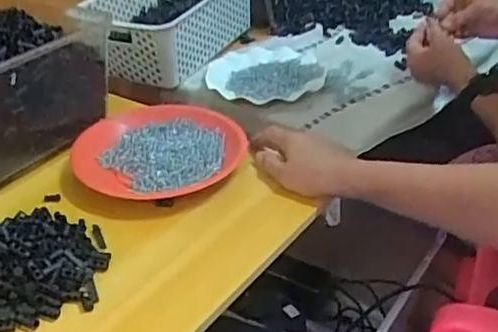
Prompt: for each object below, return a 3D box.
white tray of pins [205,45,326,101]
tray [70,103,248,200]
[{"bbox_3d":[0.025,-0.155,0.968,0.177,0.021,0.186,-4,33,0],"label":"white tray of pins"},{"bbox_3d":[-0.107,-0.017,0.713,0.191,0.025,0.194,2,34,8],"label":"tray"}]

